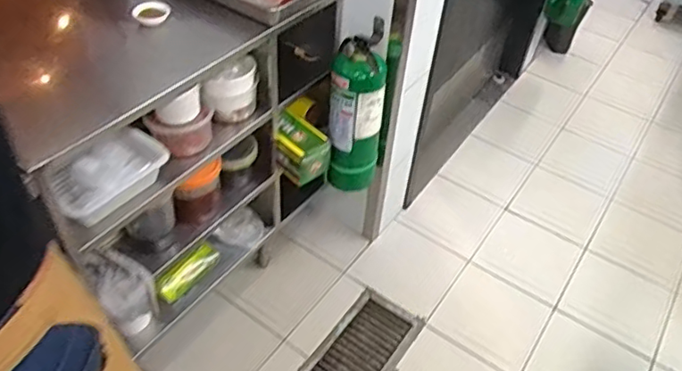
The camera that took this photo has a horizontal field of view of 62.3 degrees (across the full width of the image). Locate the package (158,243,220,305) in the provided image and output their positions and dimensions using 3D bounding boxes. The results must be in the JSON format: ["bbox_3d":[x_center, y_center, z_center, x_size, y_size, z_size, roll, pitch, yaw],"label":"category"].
[{"bbox_3d":[-0.422,0.242,1.564,0.058,0.081,0.197,30,49,23],"label":"package"}]

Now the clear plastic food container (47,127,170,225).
[{"bbox_3d":[-0.459,-0.015,1.115,0.120,0.076,0.244,32,50,24],"label":"clear plastic food container"}]

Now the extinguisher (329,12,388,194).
[{"bbox_3d":[0.043,-0.188,1.515,0.142,0.434,0.138,6,44,1],"label":"extinguisher"}]

